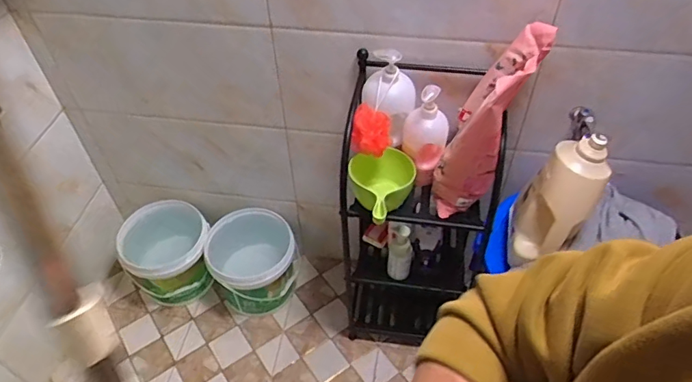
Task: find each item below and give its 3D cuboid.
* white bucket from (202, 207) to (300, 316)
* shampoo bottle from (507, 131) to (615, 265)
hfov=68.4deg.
[{"bbox_3d":[-0.286,0.232,1.609,0.266,0.285,0.245,-1,47,1],"label":"white bucket"},{"bbox_3d":[0.442,0.019,1.067,0.080,0.314,0.121,-10,43,-40],"label":"shampoo bottle"}]

